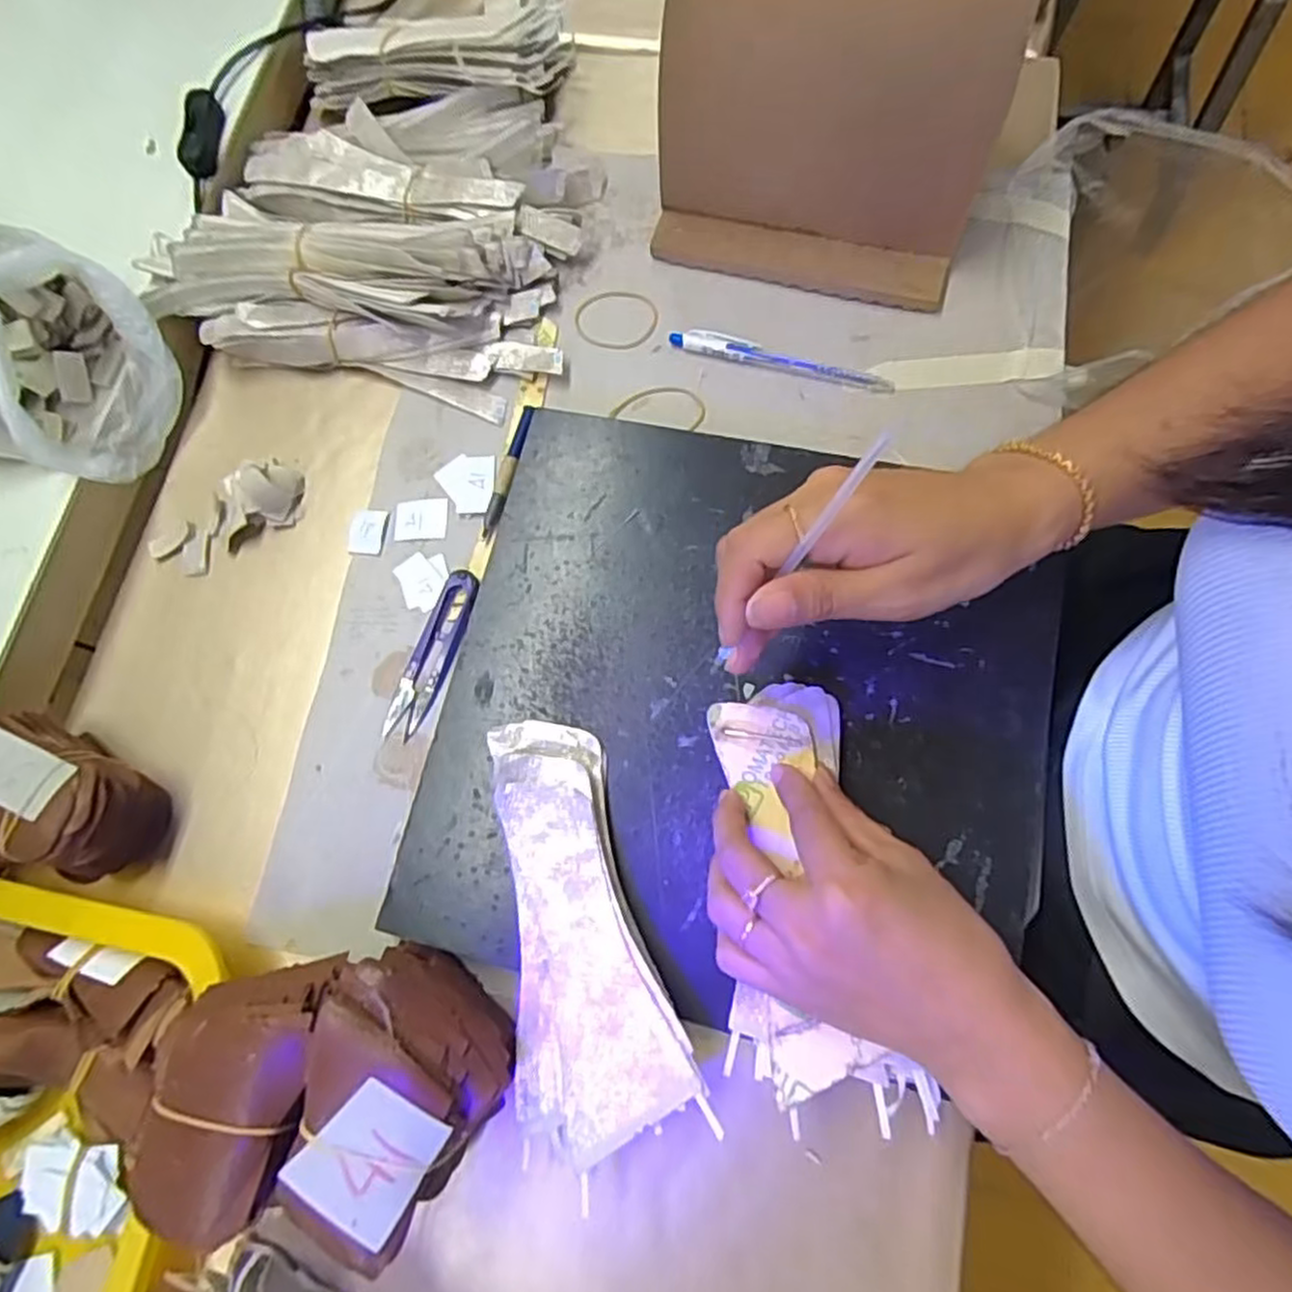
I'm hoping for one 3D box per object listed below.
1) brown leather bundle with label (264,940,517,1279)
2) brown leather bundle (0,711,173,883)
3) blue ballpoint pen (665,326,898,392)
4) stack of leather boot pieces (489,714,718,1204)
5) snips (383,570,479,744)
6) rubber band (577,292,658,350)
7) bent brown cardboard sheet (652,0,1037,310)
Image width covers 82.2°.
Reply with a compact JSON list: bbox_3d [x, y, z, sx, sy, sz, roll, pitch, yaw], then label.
[{"bbox_3d":[-0.109,0.193,0.332,0.084,0.085,0.095,31,80,13],"label":"brown leather bundle with label"},{"bbox_3d":[-0.309,0.084,0.389,0.090,0.068,0.077,15,78,10],"label":"brown leather bundle"},{"bbox_3d":[0.082,-0.175,0.452,0.135,0.011,0.017,16,76,9],"label":"blue ballpoint pen"},{"bbox_3d":[-0.033,0.130,0.349,0.078,0.022,0.194,-15,74,1],"label":"stack of leather boot pieces"},{"bbox_3d":[-0.122,0.004,0.422,0.025,0.014,0.098,19,77,10],"label":"snips"},{"bbox_3d":[-0.019,-0.209,0.474,0.054,0.004,0.041,-1,78,7],"label":"rubber band"},{"bbox_3d":[0.099,-0.294,0.419,0.183,0.161,0.029,15,48,8],"label":"bent brown cardboard sheet"}]

